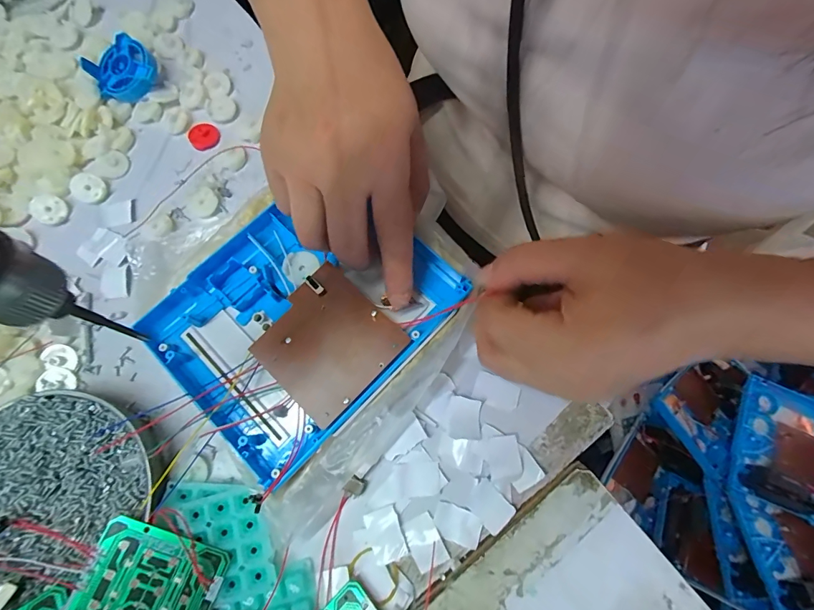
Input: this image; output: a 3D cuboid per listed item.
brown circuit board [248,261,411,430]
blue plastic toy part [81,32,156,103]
[{"bbox_3d":[-0.049,0.021,0.241,0.072,0.005,0.072,43,80,11],"label":"brown circuit board"},{"bbox_3d":[-0.233,-0.192,0.329,0.048,0.023,0.050,-39,77,-8],"label":"blue plastic toy part"}]

